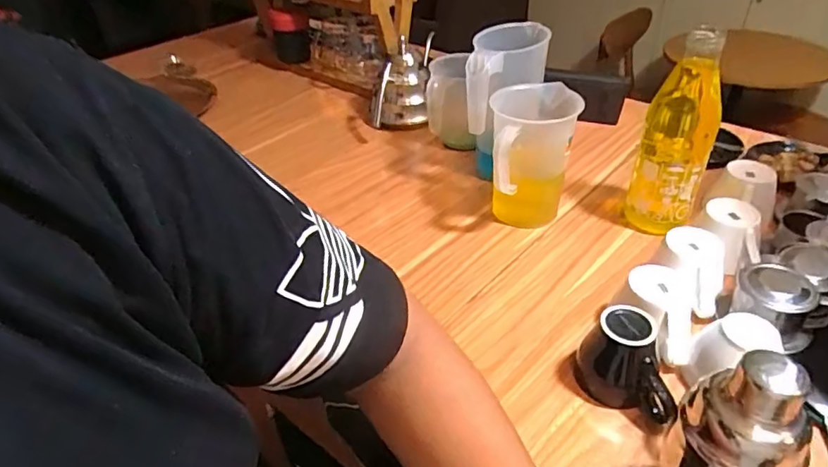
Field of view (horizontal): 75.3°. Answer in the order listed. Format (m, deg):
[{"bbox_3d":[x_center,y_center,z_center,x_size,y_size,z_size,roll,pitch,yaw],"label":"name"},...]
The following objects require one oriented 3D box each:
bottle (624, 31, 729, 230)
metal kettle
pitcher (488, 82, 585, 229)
[{"bbox_3d":[0.336,-0.121,0.684,0.085,0.262,0.087,13,40,21],"label":"bottle"},{"bbox_3d":[-0.029,-0.281,1.025,0.126,0.135,0.121,-2,37,2],"label":"metal kettle"},{"bbox_3d":[0.162,-0.091,0.751,0.114,0.193,0.125,-2,37,2],"label":"pitcher"}]

